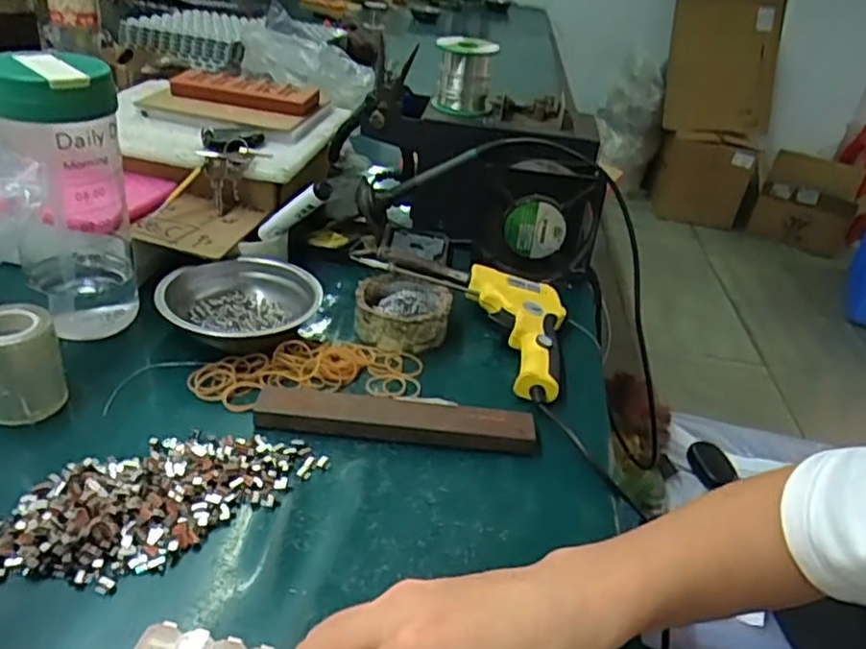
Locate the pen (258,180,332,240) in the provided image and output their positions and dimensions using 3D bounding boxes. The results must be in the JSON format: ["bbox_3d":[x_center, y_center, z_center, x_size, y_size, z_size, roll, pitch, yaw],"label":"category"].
[{"bbox_3d":[-0.128,-0.101,0.608,0.092,0.017,0.016,-27,13,35],"label":"pen"}]

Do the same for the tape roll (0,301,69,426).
[{"bbox_3d":[-0.273,0.026,0.439,0.049,0.065,0.047,4,32,-3],"label":"tape roll"}]

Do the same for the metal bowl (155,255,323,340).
[{"bbox_3d":[-0.158,-0.015,0.551,0.118,0.038,0.123,4,32,-3],"label":"metal bowl"}]

